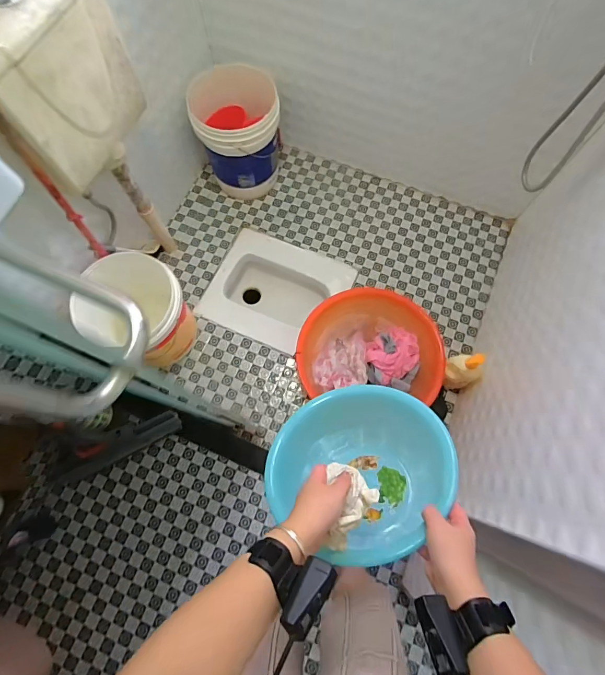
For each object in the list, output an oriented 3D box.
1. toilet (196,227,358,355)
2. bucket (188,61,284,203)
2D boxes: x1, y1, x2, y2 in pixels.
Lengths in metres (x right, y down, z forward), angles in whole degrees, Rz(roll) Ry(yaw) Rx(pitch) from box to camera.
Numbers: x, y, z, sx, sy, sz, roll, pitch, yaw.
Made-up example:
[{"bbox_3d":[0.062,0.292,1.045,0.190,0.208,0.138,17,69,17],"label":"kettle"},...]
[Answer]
[{"bbox_3d":[-0.099,-0.143,1.553,0.504,0.247,0.417,23,74,7],"label":"toilet"},{"bbox_3d":[-0.233,-0.750,1.417,0.297,0.377,0.310,-12,72,-3],"label":"bucket"}]

